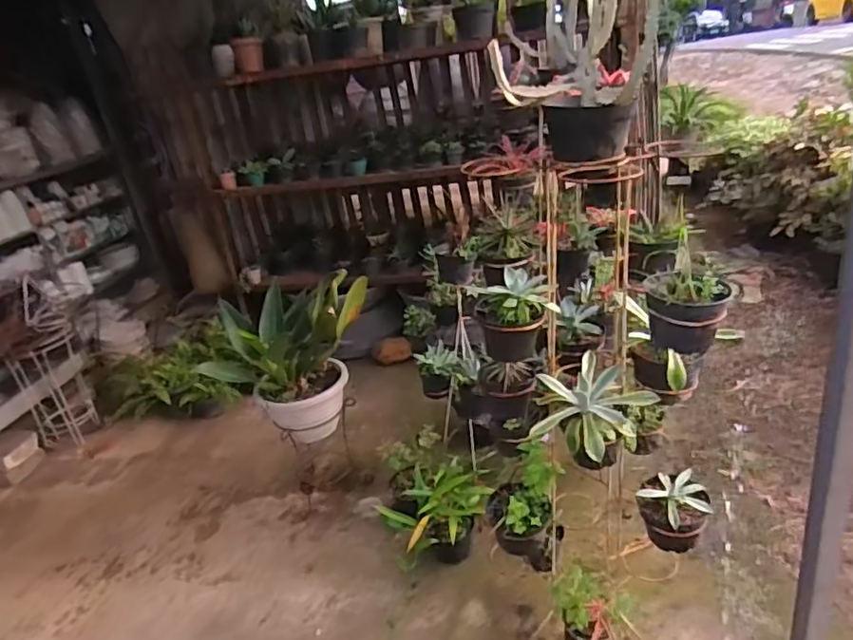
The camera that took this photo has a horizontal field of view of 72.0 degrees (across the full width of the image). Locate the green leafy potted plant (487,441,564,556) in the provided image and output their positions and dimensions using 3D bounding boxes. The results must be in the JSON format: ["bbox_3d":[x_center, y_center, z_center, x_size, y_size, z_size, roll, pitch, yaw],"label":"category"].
[{"bbox_3d":[0.231,0.444,1.359,0.167,0.276,0.161,-5,24,8],"label":"green leafy potted plant"}]

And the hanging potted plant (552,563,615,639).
[{"bbox_3d":[0.381,0.713,1.444,0.104,0.163,0.140,-15,25,-12],"label":"hanging potted plant"}]

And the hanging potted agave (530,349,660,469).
[{"bbox_3d":[0.329,0.197,1.197,0.212,0.147,0.193,-23,28,-29],"label":"hanging potted agave"}]

